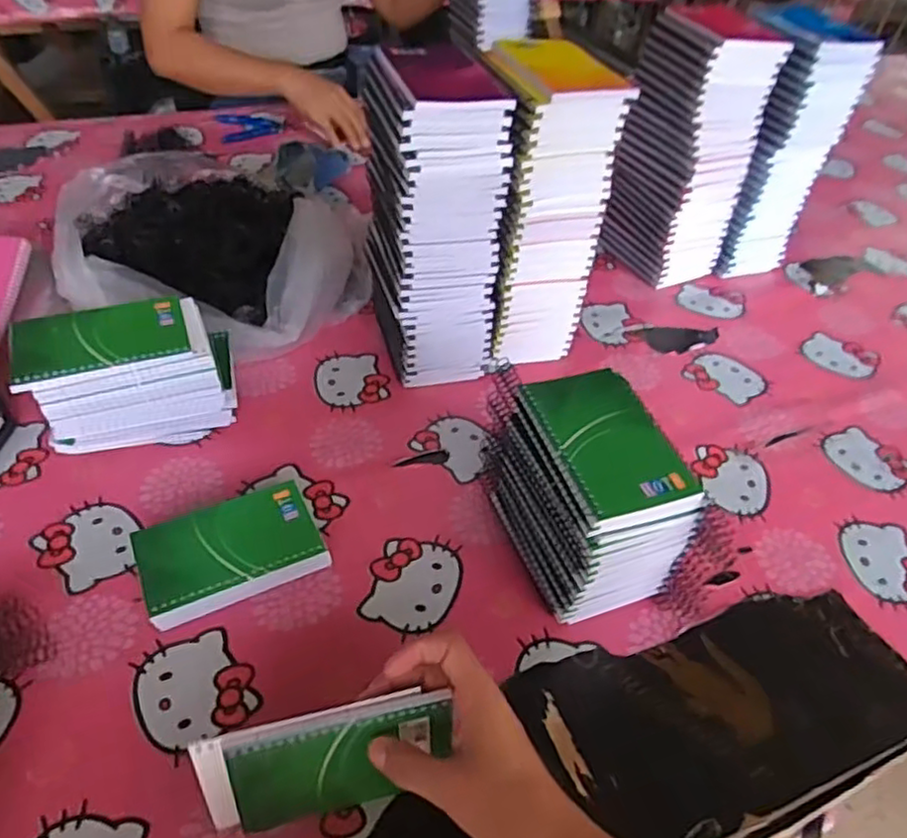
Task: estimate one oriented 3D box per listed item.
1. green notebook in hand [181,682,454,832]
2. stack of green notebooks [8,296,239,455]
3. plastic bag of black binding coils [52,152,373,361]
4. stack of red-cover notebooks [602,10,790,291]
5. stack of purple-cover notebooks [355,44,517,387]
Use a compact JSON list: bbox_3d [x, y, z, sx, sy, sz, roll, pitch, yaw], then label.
[{"bbox_3d":[-0.072,0.202,0.407,0.143,0.078,0.021,-8,25,-11],"label":"green notebook in hand"},{"bbox_3d":[-0.270,-0.029,0.584,0.157,0.113,0.086,-14,48,-19],"label":"stack of green notebooks"},{"bbox_3d":[-0.267,-0.193,0.754,0.344,0.101,0.282,15,46,9],"label":"plastic bag of black binding coils"},{"bbox_3d":[0.267,-0.308,0.801,0.099,0.282,0.131,-18,50,-22],"label":"stack of red-cover notebooks"},{"bbox_3d":[-0.024,-0.177,0.650,0.105,0.286,0.127,-12,48,-17],"label":"stack of purple-cover notebooks"}]

